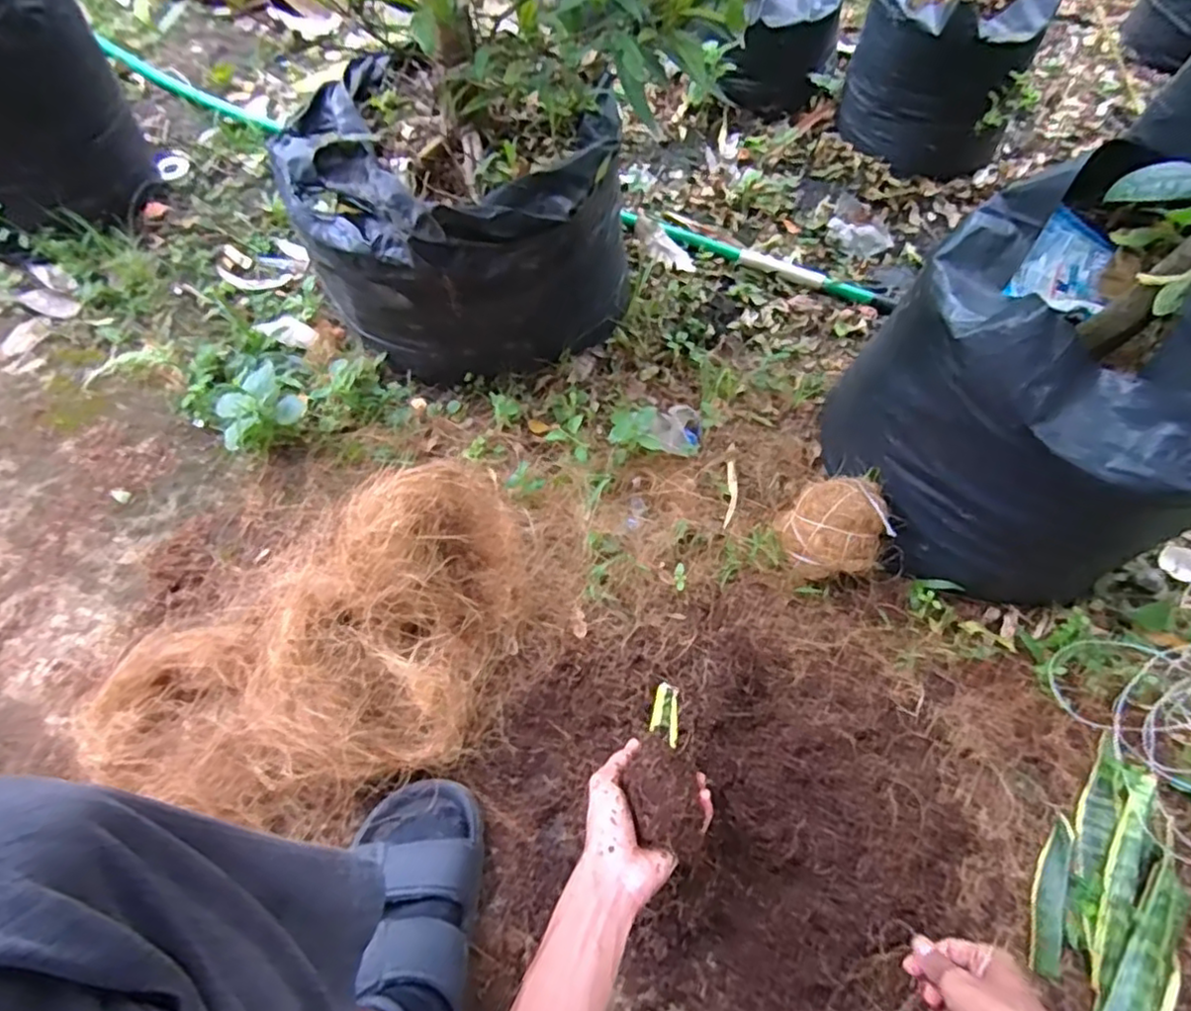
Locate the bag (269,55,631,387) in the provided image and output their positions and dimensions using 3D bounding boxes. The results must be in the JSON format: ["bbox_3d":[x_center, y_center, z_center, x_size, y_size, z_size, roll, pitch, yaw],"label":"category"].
[{"bbox_3d":[-0.166,-0.345,0.810,0.352,0.255,0.346,-26,62,-18],"label":"bag"}]

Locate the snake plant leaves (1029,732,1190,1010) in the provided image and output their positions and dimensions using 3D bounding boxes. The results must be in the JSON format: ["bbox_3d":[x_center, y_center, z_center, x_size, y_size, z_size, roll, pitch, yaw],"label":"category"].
[{"bbox_3d":[0.433,0.325,0.551,0.111,0.032,0.221,28,63,14],"label":"snake plant leaves"}]

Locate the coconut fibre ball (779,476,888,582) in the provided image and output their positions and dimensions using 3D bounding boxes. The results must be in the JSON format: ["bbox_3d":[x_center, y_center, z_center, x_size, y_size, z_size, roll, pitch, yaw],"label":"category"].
[{"bbox_3d":[0.246,0.026,0.679,0.090,0.092,0.090,0,60,-1],"label":"coconut fibre ball"}]

